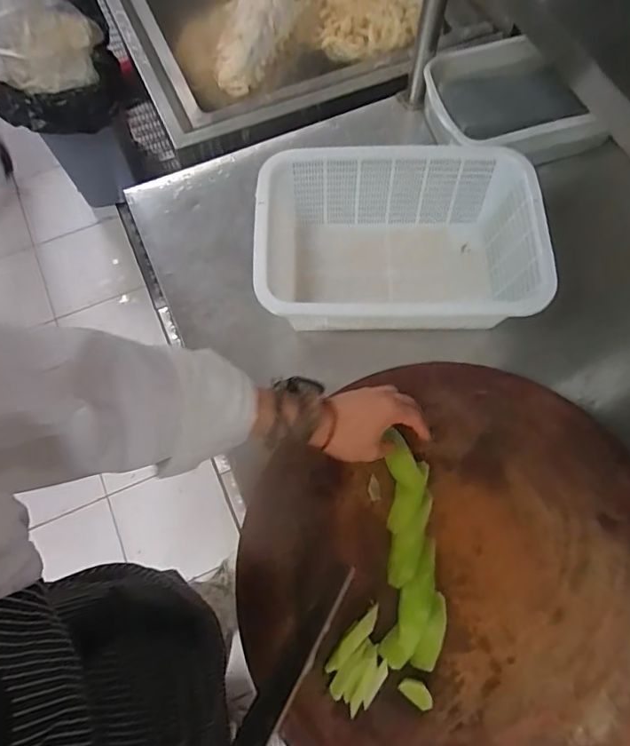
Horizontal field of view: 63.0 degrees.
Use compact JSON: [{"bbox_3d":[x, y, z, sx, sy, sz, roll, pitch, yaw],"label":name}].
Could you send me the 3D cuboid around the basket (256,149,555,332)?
[{"bbox_3d":[0.115,-0.172,0.737,0.379,0.144,0.259,0,70,0],"label":"basket"}]

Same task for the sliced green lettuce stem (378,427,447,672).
[{"bbox_3d":[0.102,0.185,0.555,0.063,0.021,0.233,0,72,0],"label":"sliced green lettuce stem"}]

